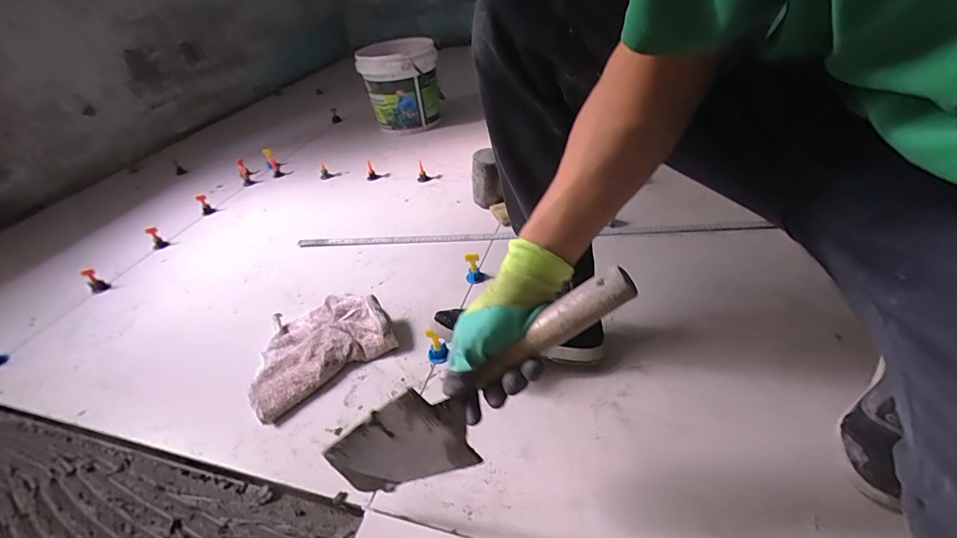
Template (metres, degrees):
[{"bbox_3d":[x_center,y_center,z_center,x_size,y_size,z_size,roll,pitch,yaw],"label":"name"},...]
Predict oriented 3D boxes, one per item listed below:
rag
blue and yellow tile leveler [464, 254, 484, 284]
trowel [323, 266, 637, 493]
[{"bbox_3d":[-0.263,0.114,0.701,0.217,0.048,0.182,-30,42,-25],"label":"rag"},{"bbox_3d":[-0.008,0.004,0.800,0.030,0.052,0.033,-8,42,-2],"label":"blue and yellow tile leveler"},{"bbox_3d":[-0.016,0.116,0.394,0.355,0.079,0.068,-39,40,16],"label":"trowel"}]

